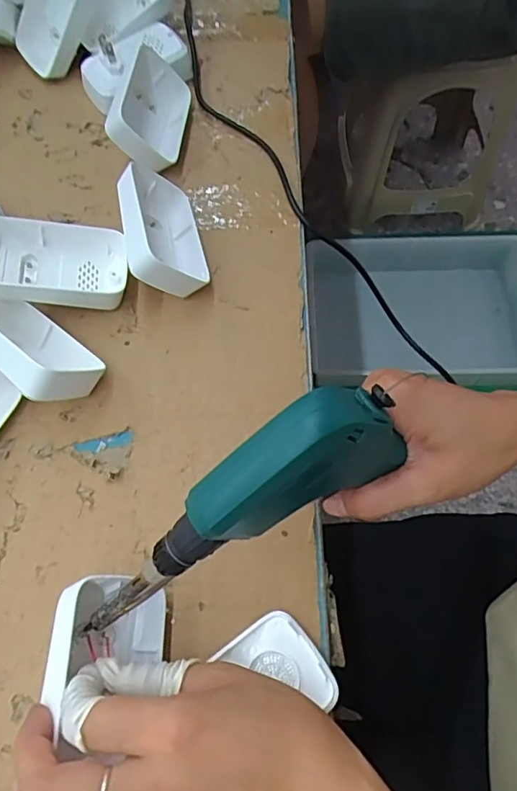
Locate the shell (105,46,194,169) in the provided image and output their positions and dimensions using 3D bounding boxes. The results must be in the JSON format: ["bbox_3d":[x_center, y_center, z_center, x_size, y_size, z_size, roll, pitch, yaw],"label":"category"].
[{"bbox_3d":[-0.091,-0.229,0.439,0.031,0.062,0.101,-17,58,43],"label":"shell"}]

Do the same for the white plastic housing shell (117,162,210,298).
[{"bbox_3d":[-0.073,-0.117,0.391,0.032,0.063,0.099,-32,60,34],"label":"white plastic housing shell"}]

